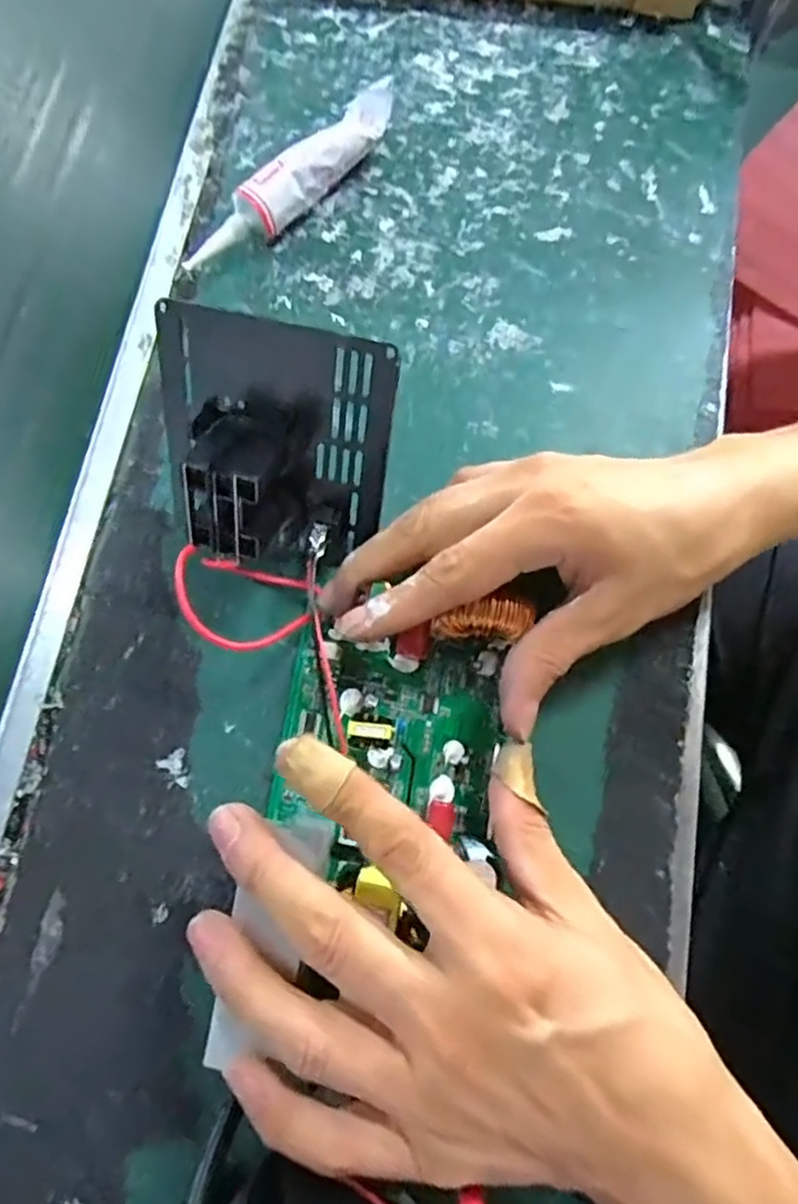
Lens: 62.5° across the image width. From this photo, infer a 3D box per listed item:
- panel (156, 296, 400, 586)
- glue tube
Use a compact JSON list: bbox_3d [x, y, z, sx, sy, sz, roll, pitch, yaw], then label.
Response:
[{"bbox_3d":[-0.050,-0.050,0.249,0.085,0.102,0.026,12,36,2],"label":"panel"},{"bbox_3d":[-0.050,-0.202,0.322,0.020,0.027,0.130,42,80,11],"label":"glue tube"}]

